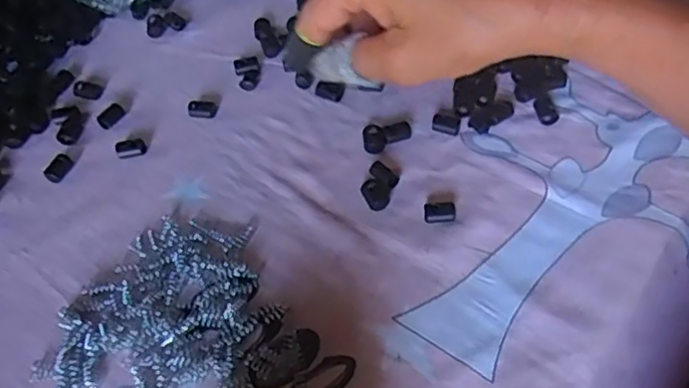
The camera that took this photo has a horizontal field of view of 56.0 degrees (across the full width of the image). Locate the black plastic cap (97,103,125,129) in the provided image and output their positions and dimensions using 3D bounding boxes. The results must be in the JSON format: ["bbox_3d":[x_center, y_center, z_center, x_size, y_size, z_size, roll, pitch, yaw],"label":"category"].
[{"bbox_3d":[-0.138,-0.047,0.380,0.010,0.008,0.016,27,59,24],"label":"black plastic cap"}]

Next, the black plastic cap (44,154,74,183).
[{"bbox_3d":[-0.157,-0.014,0.355,0.010,0.007,0.016,19,56,19],"label":"black plastic cap"}]

